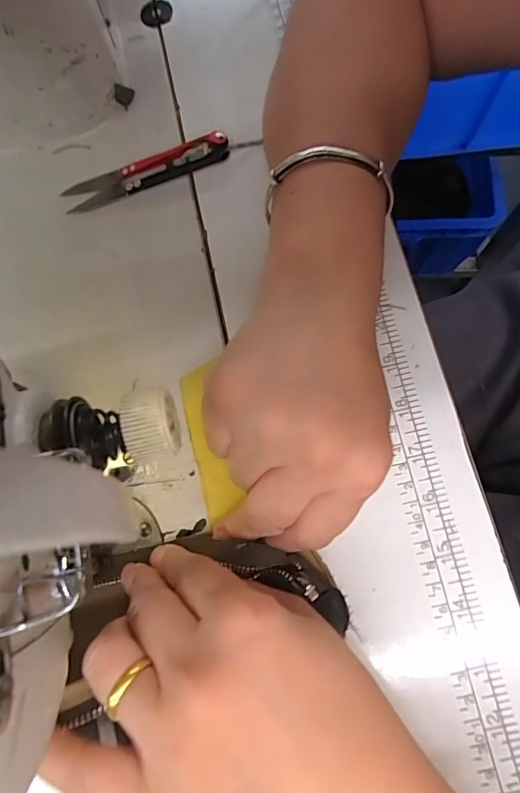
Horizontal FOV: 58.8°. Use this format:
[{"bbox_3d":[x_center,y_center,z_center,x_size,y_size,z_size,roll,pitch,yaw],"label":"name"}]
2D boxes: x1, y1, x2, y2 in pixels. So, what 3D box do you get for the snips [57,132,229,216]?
[{"bbox_3d":[-0.070,-0.138,0.284,0.103,0.014,0.021,-20,76,-3],"label":"snips"}]

